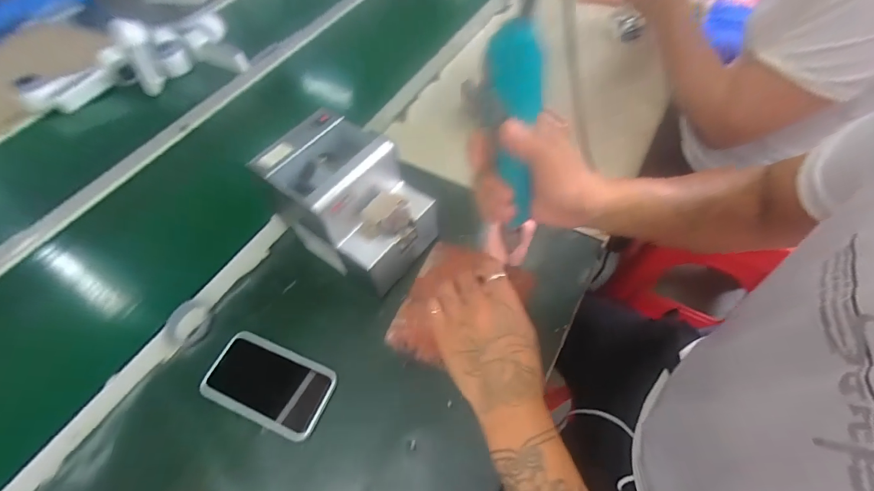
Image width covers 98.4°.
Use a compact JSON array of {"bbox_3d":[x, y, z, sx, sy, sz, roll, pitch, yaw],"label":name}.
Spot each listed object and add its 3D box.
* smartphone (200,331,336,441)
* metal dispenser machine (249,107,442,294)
[{"bbox_3d":[-0.193,0.158,0.433,0.147,0.009,0.080,18,60,16],"label":"smartphone"},{"bbox_3d":[-0.102,-0.052,0.482,0.177,0.151,0.136,33,65,24],"label":"metal dispenser machine"}]

